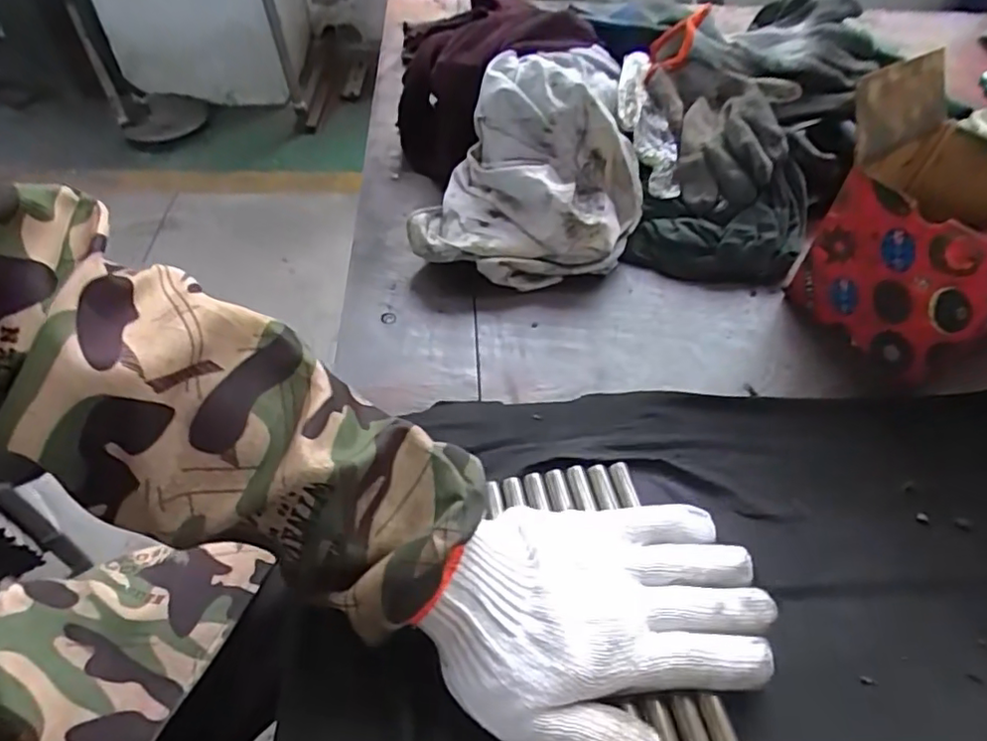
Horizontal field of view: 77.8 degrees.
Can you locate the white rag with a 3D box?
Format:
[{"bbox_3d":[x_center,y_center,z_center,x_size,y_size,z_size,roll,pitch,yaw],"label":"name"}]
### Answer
[{"bbox_3d":[0.049,-0.199,0.553,0.176,0.119,0.273,11,48,7],"label":"white rag"}]

